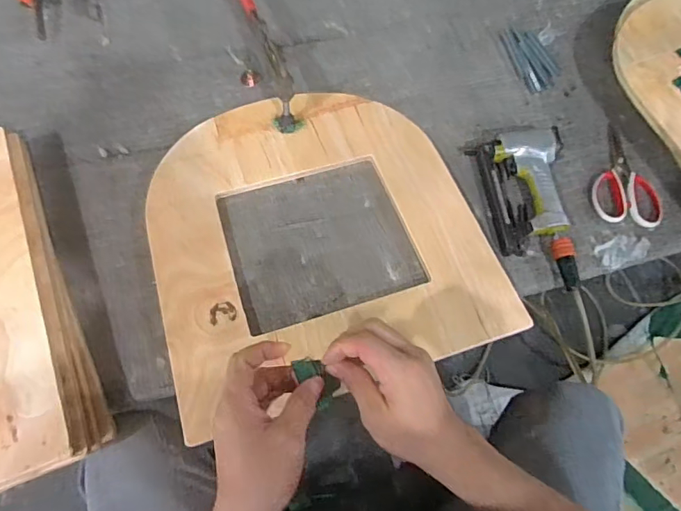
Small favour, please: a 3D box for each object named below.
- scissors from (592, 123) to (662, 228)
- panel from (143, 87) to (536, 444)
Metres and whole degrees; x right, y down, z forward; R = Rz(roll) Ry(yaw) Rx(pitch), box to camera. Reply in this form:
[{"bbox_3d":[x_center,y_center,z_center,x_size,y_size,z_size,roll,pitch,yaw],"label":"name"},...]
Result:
[{"bbox_3d":[0.442,-0.137,0.745,0.094,0.010,0.194,9,65,2],"label":"scissors"},{"bbox_3d":[-0.031,-0.044,0.674,0.448,0.015,0.446,-16,67,-9],"label":"panel"}]

